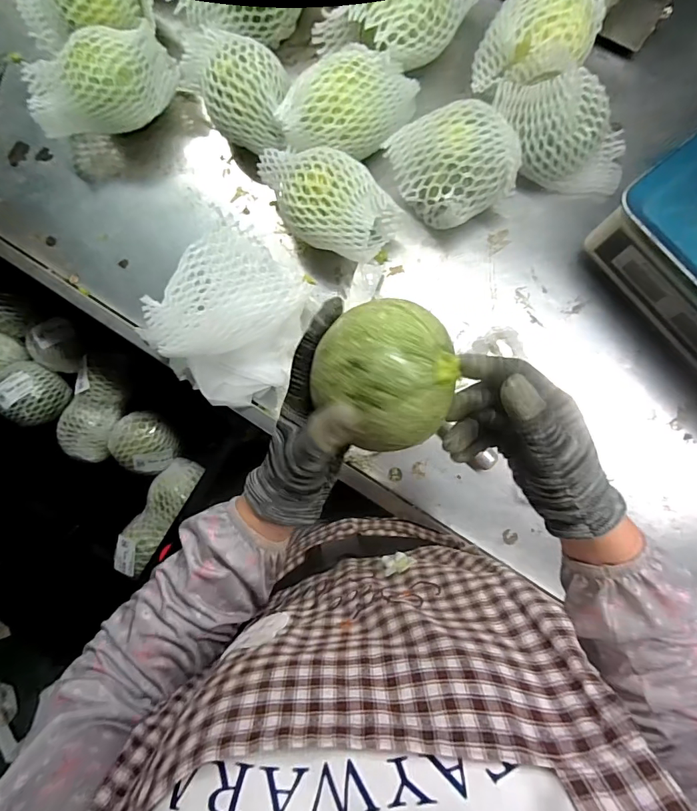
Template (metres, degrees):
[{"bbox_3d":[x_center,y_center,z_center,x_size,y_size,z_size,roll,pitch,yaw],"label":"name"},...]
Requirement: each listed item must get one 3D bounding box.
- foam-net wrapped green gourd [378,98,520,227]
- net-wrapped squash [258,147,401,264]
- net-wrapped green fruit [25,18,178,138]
[{"bbox_3d":[0.121,-0.270,0.511,0.132,0.103,0.115,-20,84,3],"label":"foam-net wrapped green gourd"},{"bbox_3d":[-0.035,-0.244,0.526,0.184,0.098,0.098,30,89,7],"label":"net-wrapped squash"},{"bbox_3d":[-0.313,-0.408,0.568,0.184,0.093,0.097,-7,85,4],"label":"net-wrapped green fruit"}]

